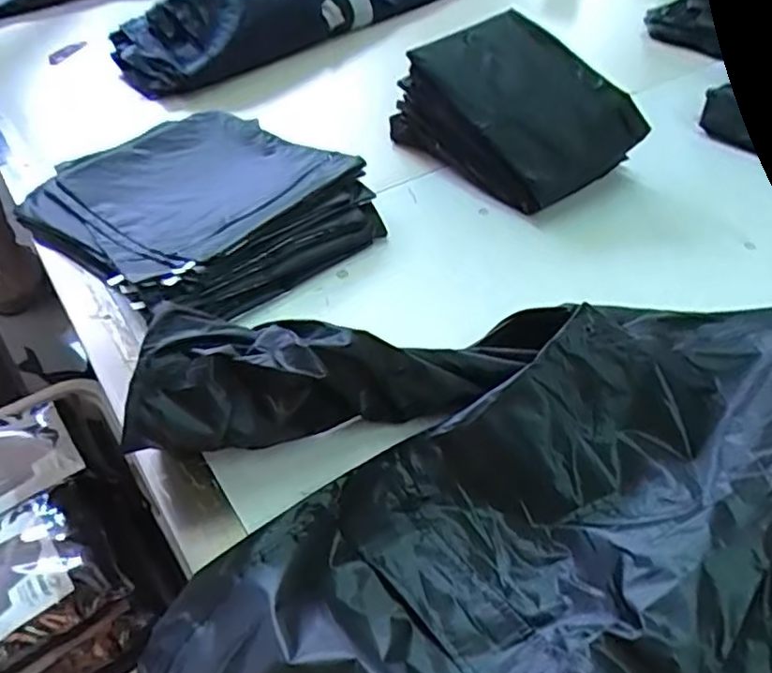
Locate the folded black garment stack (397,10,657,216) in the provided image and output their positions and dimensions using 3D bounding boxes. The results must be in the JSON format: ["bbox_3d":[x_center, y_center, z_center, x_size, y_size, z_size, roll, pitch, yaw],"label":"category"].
[{"bbox_3d":[0.164,-0.321,0.872,0.196,0.139,0.304,-29,52,-25],"label":"folded black garment stack"}]

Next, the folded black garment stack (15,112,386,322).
[{"bbox_3d":[-0.235,-0.173,0.799,0.347,0.059,0.390,-34,55,-28],"label":"folded black garment stack"}]

